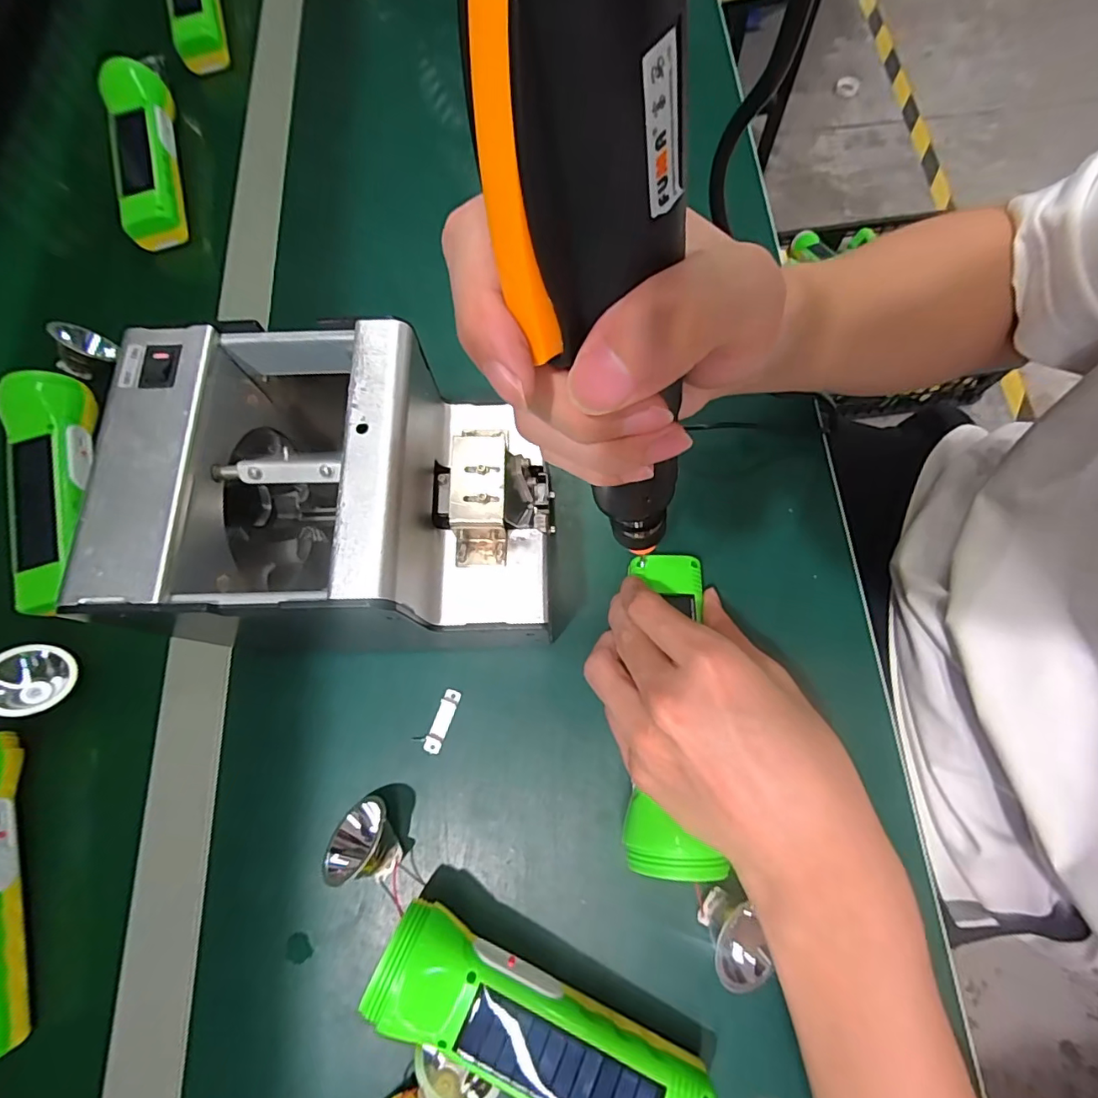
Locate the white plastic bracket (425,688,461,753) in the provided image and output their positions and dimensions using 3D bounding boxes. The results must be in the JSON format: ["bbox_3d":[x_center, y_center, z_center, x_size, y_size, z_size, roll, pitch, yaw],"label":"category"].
[{"bbox_3d":[-0.064,0.102,0.311,0.010,0.004,0.037,19,75,7],"label":"white plastic bracket"}]

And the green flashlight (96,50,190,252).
[{"bbox_3d":[-0.344,-0.336,0.442,0.050,0.044,0.160,-16,74,0],"label":"green flashlight"}]

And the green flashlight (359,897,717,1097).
[{"bbox_3d":[-0.005,0.232,0.250,0.165,0.042,0.049,26,76,8],"label":"green flashlight"}]

